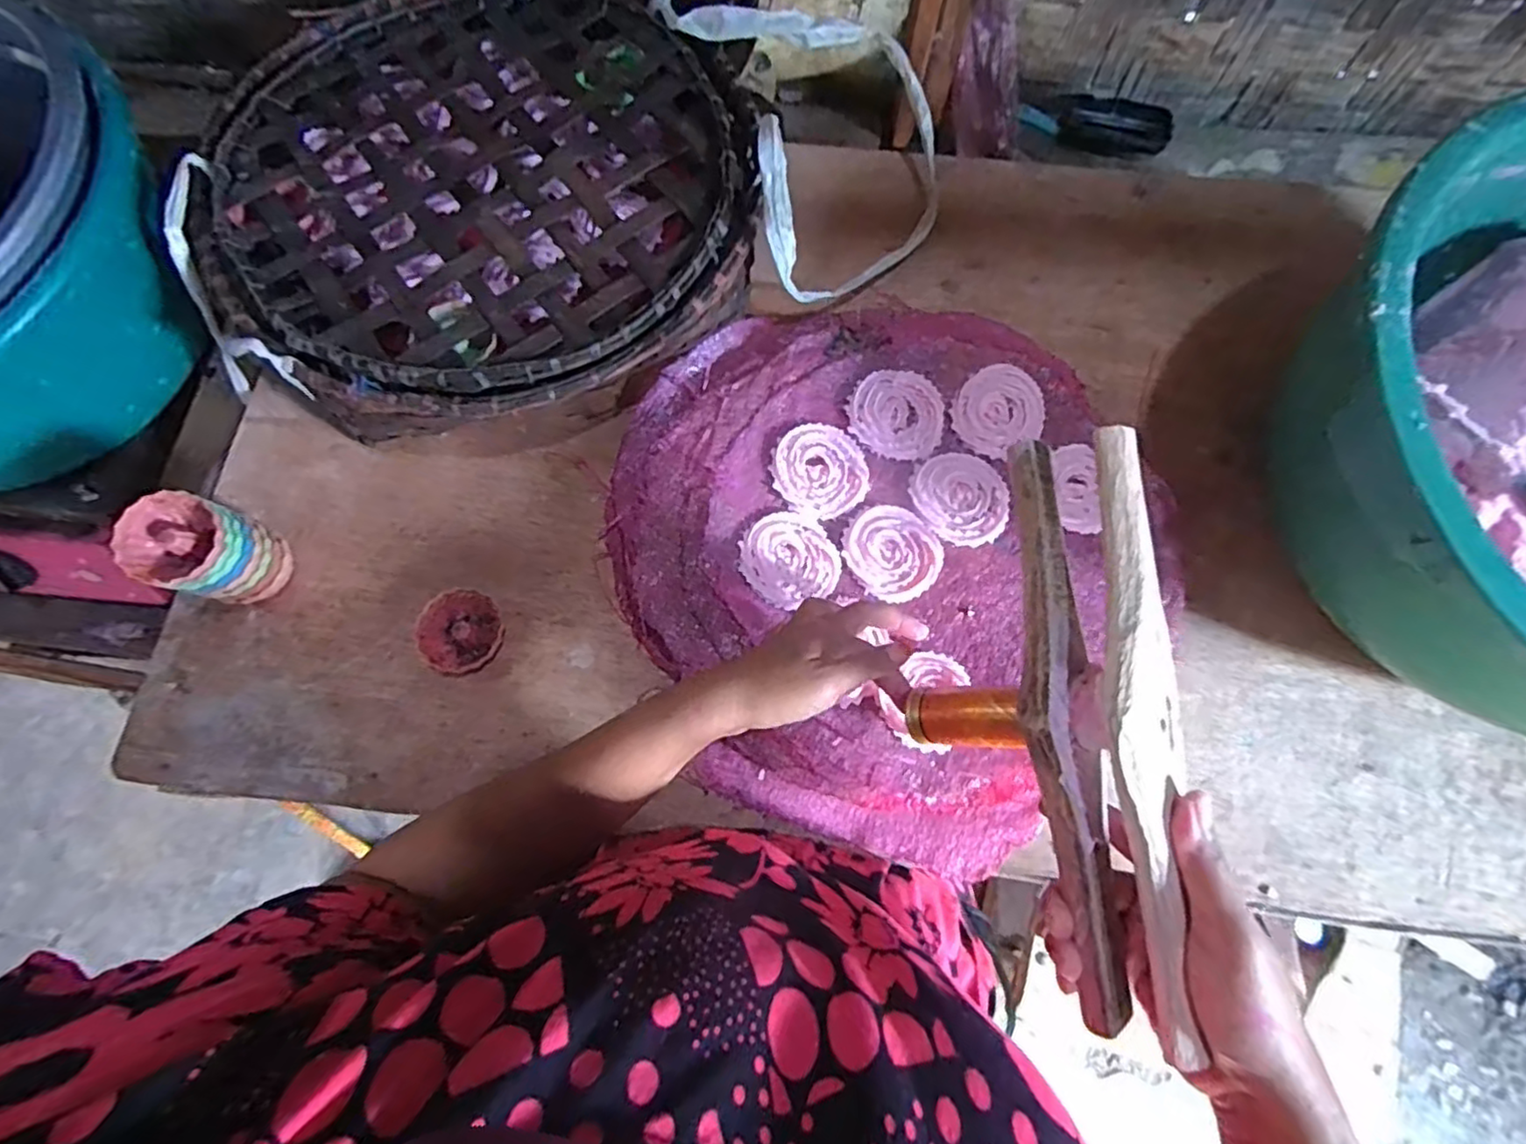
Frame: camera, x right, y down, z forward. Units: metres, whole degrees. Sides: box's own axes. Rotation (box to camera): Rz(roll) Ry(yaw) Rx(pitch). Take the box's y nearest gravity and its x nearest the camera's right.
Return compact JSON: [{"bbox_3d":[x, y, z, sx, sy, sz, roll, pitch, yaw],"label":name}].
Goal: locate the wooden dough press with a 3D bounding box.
[{"bbox_3d":[0.142,0.080,0.354,0.061,0.138,0.293,-2,85,-44],"label":"wooden dough press"}]

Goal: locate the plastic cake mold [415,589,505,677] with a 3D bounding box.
[{"bbox_3d":[-0.226,0.046,0.502,0.054,0.022,0.061,23,75,8],"label":"plastic cake mold"}]

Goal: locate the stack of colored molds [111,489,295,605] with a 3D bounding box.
[{"bbox_3d":[-0.388,-0.010,0.477,0.059,0.097,0.063,19,75,7],"label":"stack of colored molds"}]

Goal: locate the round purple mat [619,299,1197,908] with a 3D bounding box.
[{"bbox_3d":[0.104,-0.022,0.521,0.400,0.030,0.455,-25,75,-7],"label":"round purple mat"}]

